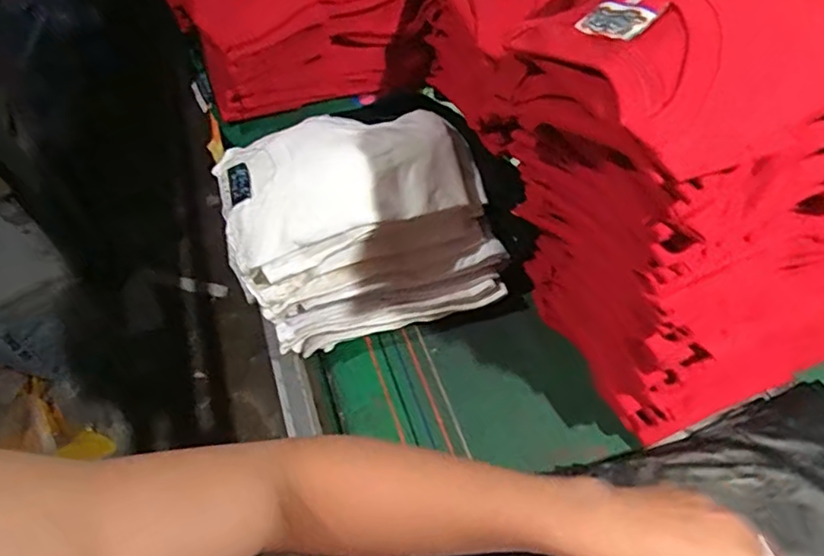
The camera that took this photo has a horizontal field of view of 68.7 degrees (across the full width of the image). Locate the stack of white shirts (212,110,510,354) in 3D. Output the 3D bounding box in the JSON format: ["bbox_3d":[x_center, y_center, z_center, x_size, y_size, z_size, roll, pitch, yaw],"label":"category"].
[{"bbox_3d":[-0.057,-0.064,0.717,0.295,0.185,0.185,-15,52,-4],"label":"stack of white shirts"}]

